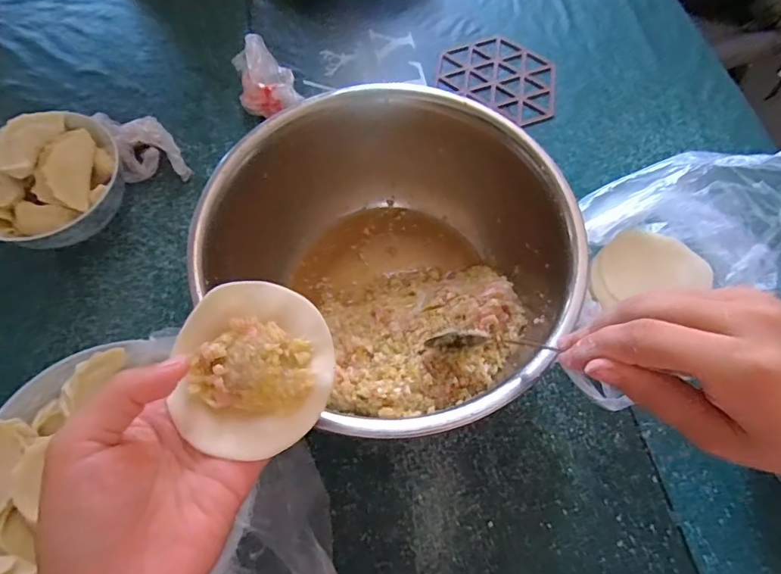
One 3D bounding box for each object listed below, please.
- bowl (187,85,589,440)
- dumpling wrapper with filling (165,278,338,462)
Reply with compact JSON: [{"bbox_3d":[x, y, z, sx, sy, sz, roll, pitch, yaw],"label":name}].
[{"bbox_3d":[0.006,-0.023,0.370,0.234,0.111,0.220,0,66,1],"label":"bowl"},{"bbox_3d":[-0.066,0.037,0.232,0.073,0.014,0.080,-3,66,-1],"label":"dumpling wrapper with filling"}]

